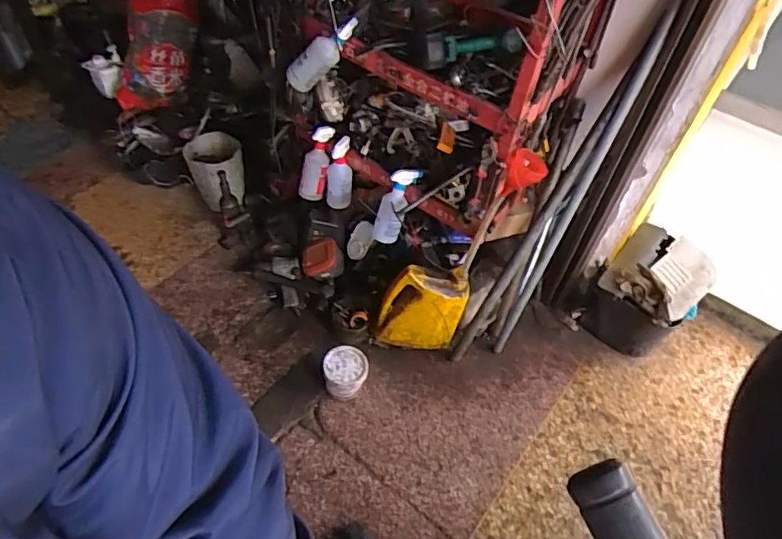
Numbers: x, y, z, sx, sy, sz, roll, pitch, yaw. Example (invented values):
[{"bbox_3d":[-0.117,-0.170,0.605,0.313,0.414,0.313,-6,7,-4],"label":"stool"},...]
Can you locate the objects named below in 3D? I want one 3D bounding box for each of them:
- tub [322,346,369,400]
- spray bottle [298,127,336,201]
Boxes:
[{"bbox_3d":[-0.123,0.289,1.469,0.116,0.112,0.129,4,50,-2],"label":"tub"},{"bbox_3d":[-0.213,-0.299,1.537,0.067,0.225,0.051,29,31,18],"label":"spray bottle"}]

